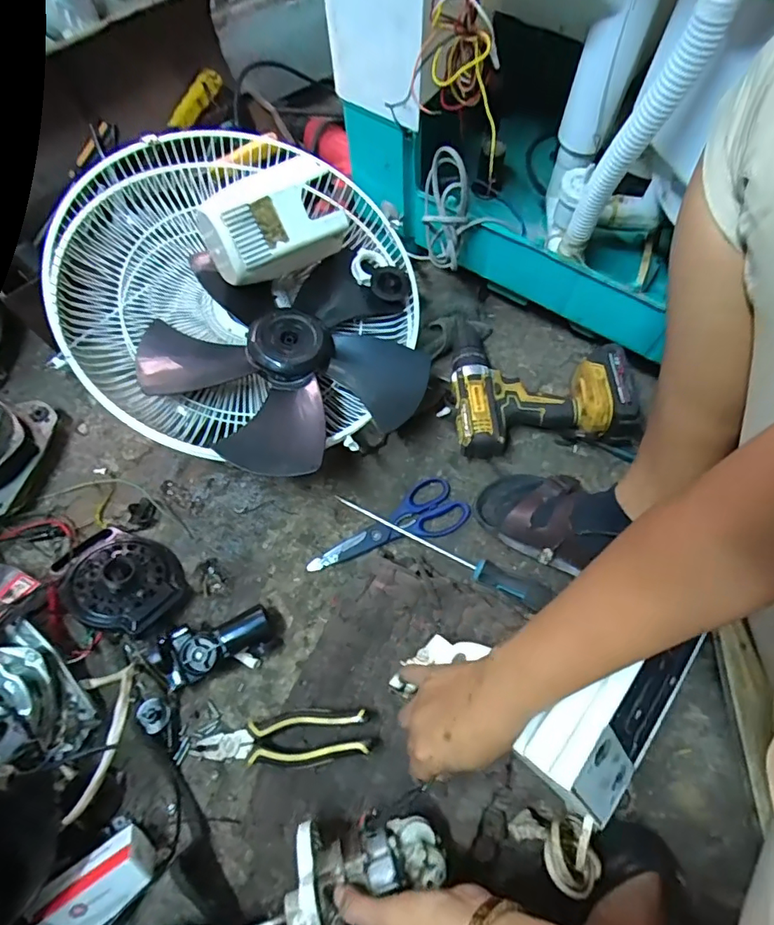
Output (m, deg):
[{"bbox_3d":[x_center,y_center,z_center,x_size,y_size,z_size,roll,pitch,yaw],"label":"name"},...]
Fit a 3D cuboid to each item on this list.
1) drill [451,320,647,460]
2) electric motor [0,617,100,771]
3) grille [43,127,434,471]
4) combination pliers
[{"bbox_3d":[0.201,-0.114,0.692,0.228,0.090,0.196,-6,68,-2],"label":"drill"},{"bbox_3d":[-0.400,0.260,0.521,0.131,0.090,0.143,-41,73,-14],"label":"electric motor"},{"bbox_3d":[-0.154,-0.211,0.632,0.413,0.149,0.442,8,68,4],"label":"grille"},{"bbox_3d":[-0.112,0.298,0.550,0.189,0.023,0.047,-10,58,7],"label":"combination pliers"}]

